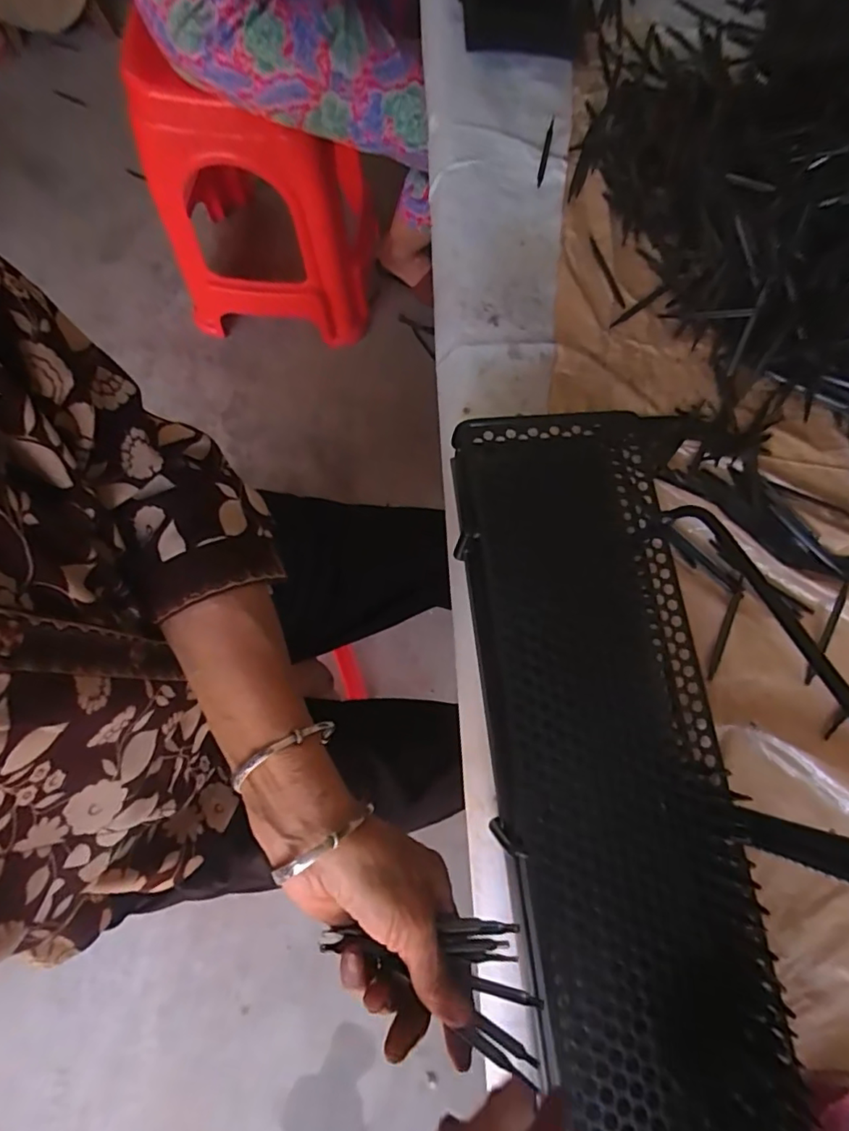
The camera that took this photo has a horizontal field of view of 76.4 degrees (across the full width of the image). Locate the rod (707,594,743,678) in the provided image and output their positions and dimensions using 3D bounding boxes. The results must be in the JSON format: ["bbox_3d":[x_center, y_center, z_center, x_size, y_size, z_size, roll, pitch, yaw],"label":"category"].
[{"bbox_3d":[0.253,0.059,0.454,0.008,0.004,0.081,26,76,5],"label":"rod"}]

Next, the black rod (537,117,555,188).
[{"bbox_3d":[0.129,-0.440,0.571,0.007,0.011,0.091,13,75,2],"label":"black rod"}]

